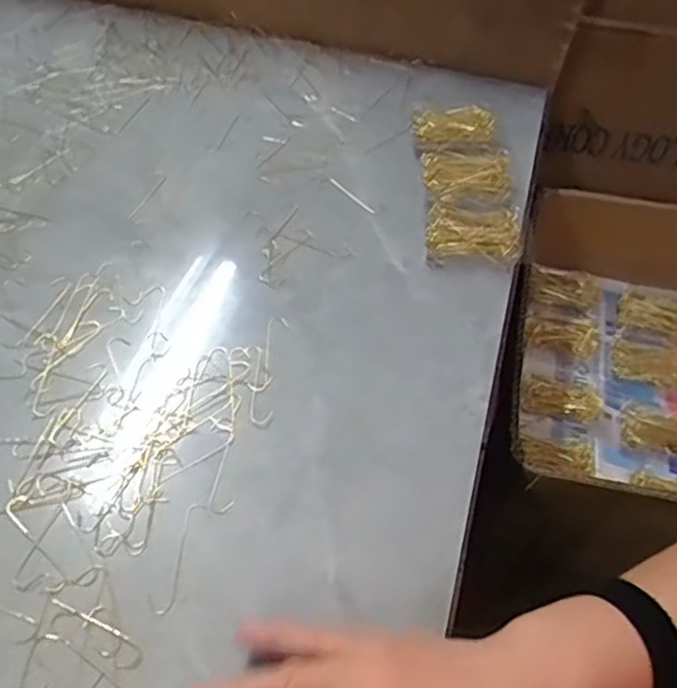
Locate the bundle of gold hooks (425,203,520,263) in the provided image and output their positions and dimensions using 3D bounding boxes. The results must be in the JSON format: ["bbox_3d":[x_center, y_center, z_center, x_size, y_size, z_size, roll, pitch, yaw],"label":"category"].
[{"bbox_3d":[0.104,-0.086,0.523,0.070,0.016,0.044,7,53,4],"label":"bundle of gold hooks"}]

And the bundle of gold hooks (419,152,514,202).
[{"bbox_3d":[0.107,-0.140,0.557,0.072,0.010,0.049,5,53,2],"label":"bundle of gold hooks"}]

